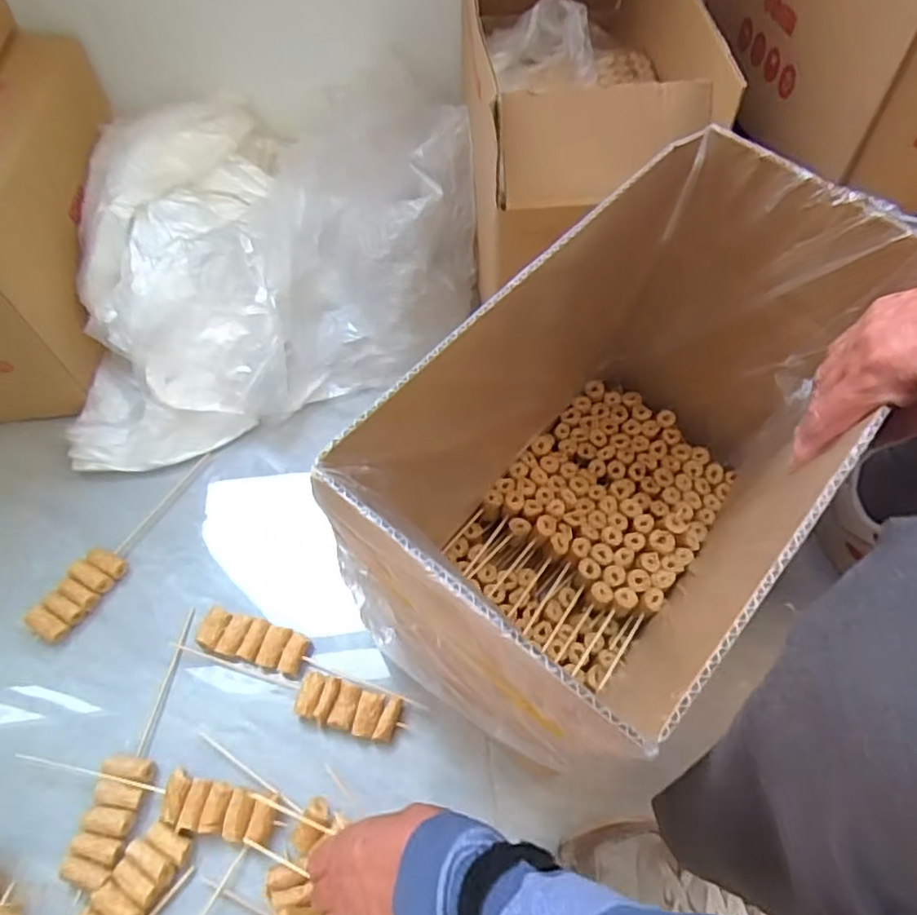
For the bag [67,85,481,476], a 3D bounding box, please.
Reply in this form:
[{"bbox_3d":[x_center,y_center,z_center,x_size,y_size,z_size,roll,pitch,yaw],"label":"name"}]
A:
[{"bbox_3d":[-0.241,-0.250,0.715,0.495,0.198,0.371,-22,61,-14],"label":"bag"}]

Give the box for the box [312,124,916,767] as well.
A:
[{"bbox_3d":[0.117,0.011,0.461,0.219,0.288,0.395,29,62,16],"label":"box"}]

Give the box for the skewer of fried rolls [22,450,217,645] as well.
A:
[{"bbox_3d":[-0.332,0.080,0.620,0.042,0.014,0.222,24,61,14],"label":"skewer of fried rolls"}]

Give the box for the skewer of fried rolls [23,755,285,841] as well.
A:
[{"bbox_3d":[-0.252,0.268,0.500,0.218,0.024,0.037,11,59,6],"label":"skewer of fried rolls"}]

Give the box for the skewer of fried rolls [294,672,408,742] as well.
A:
[{"bbox_3d":[-0.095,0.220,0.544,0.091,0.026,0.038,13,59,7],"label":"skewer of fried rolls"}]

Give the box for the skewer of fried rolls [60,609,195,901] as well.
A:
[{"bbox_3d":[-0.270,0.240,0.527,0.039,0.016,0.212,8,59,4],"label":"skewer of fried rolls"}]

